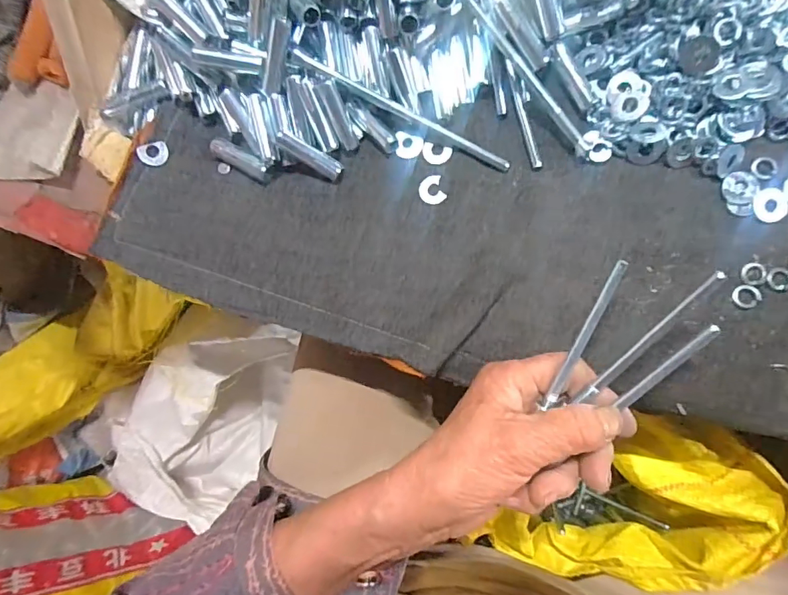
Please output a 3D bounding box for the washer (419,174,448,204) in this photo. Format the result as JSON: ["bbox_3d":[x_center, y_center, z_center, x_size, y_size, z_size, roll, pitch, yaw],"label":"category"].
[{"bbox_3d":[0.024,-0.067,0.290,0.015,0.004,0.019,-20,84,8],"label":"washer"}]

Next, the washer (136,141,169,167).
[{"bbox_3d":[-0.161,-0.096,0.313,0.019,0.004,0.015,-23,98,-26],"label":"washer"}]

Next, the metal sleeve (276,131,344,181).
[{"bbox_3d":[-0.054,-0.090,0.294,0.044,0.009,0.012,30,96,-11],"label":"metal sleeve"}]

